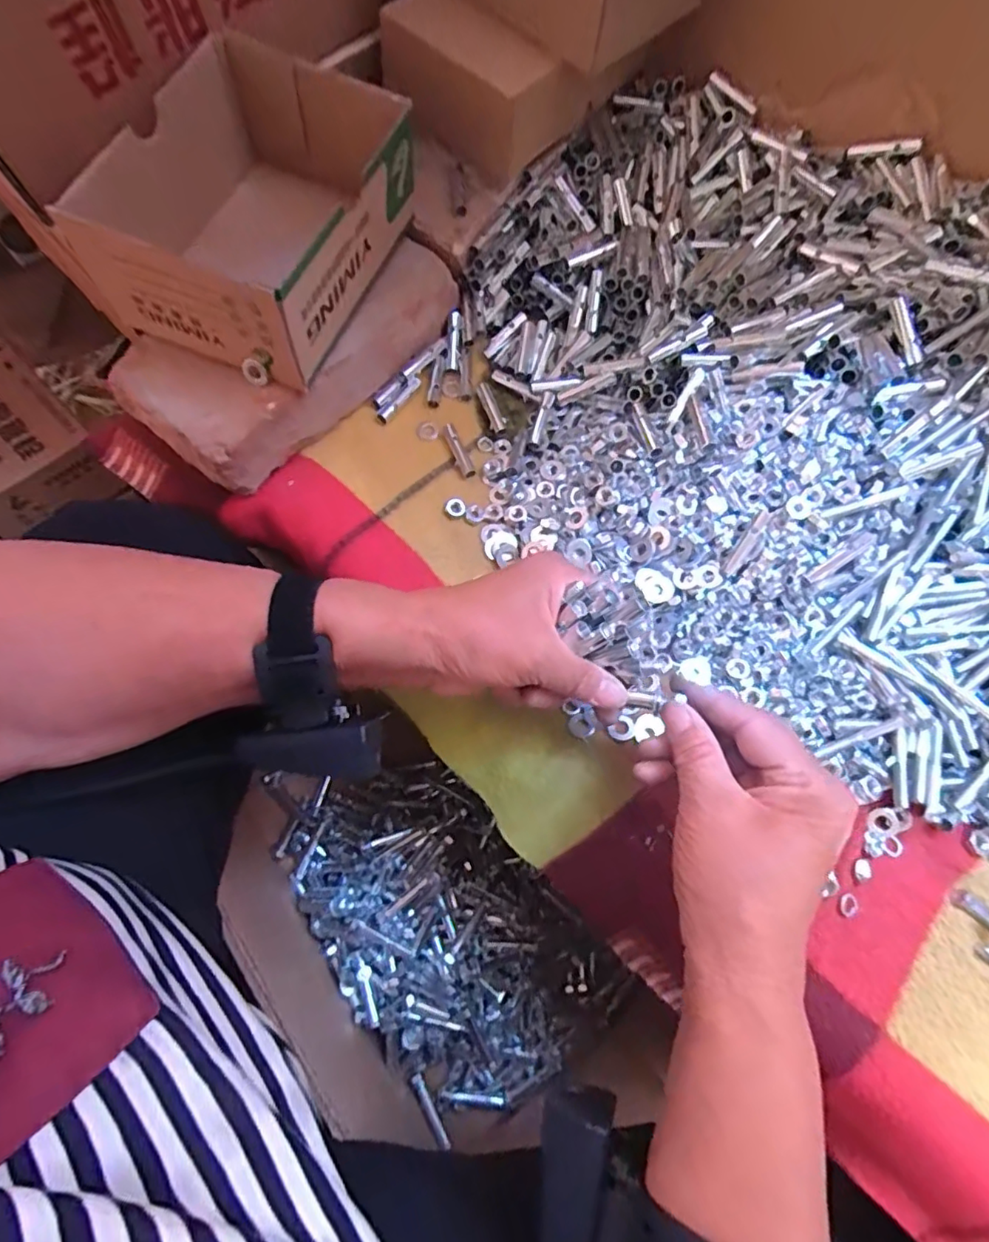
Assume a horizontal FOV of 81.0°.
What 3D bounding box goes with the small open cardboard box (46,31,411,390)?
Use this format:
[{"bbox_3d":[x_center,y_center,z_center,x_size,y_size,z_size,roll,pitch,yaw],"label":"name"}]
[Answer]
[{"bbox_3d":[-0.153,-0.255,0.372,0.158,0.100,0.180,22,72,5],"label":"small open cardboard box"}]

